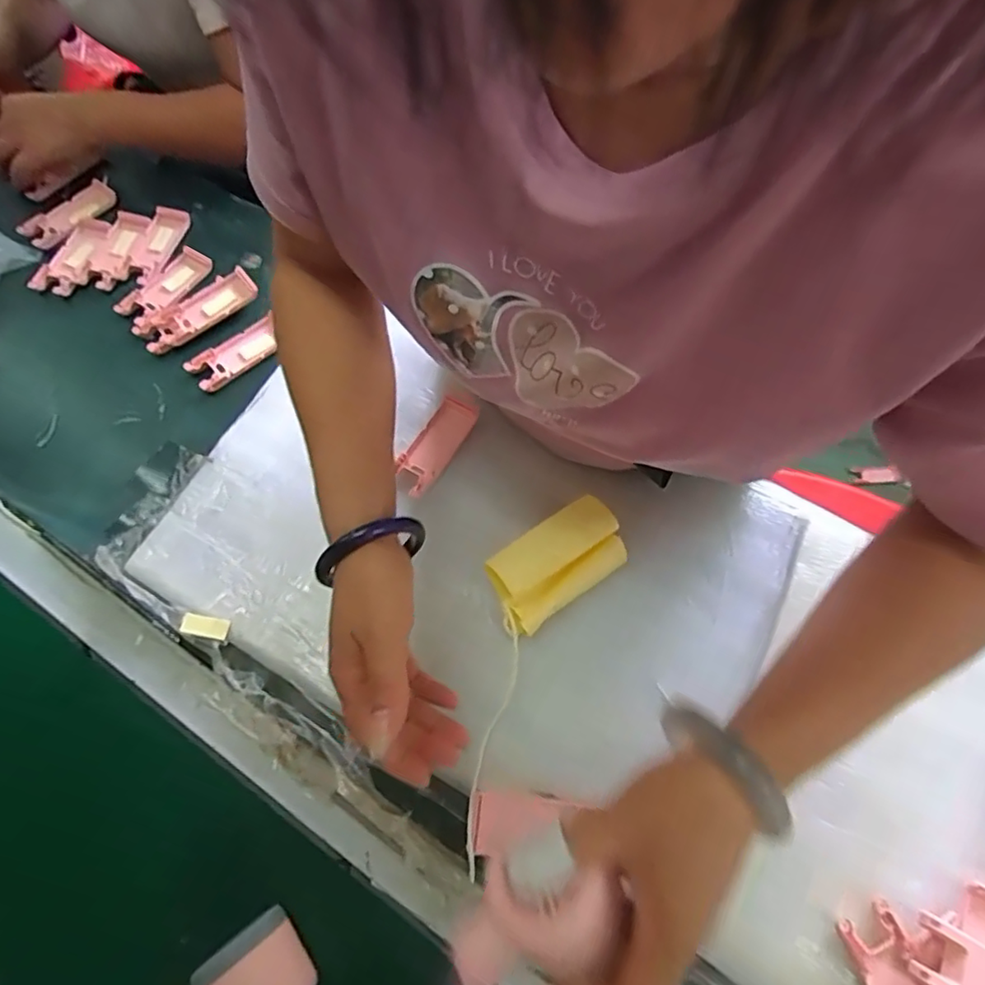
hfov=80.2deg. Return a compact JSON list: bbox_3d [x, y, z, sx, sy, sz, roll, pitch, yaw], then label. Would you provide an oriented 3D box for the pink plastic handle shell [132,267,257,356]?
[{"bbox_3d":[-0.304,-0.187,0.605,0.122,0.018,0.046,-38,71,-16],"label":"pink plastic handle shell"}]

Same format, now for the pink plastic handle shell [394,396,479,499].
[{"bbox_3d":[-0.054,-0.042,0.538,0.036,0.011,0.102,28,68,12],"label":"pink plastic handle shell"}]

